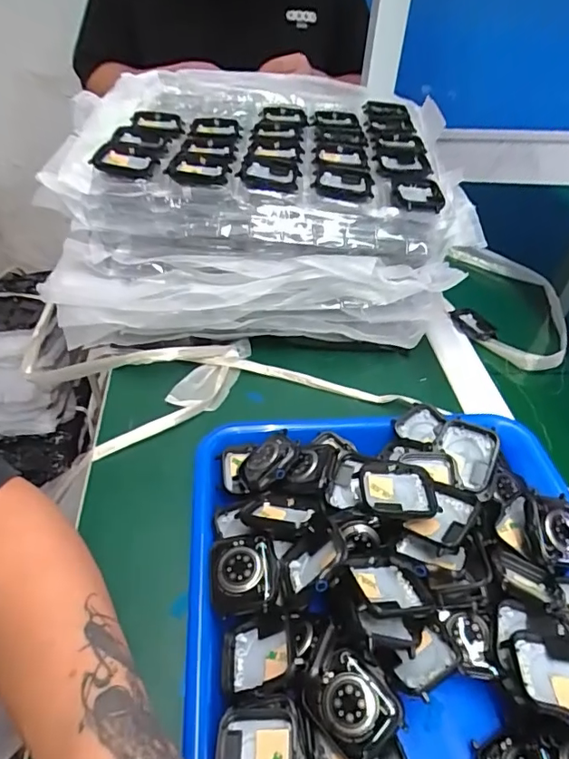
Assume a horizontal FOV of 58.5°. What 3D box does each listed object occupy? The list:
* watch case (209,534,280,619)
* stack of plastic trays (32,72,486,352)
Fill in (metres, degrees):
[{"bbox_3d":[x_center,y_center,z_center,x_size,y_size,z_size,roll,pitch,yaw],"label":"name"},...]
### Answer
[{"bbox_3d":[-0.023,0.108,0.281,0.037,0.014,0.042,-4,43,-8],"label":"watch case"},{"bbox_3d":[-0.029,-0.185,0.541,0.356,0.162,0.326,-1,43,-4],"label":"stack of plastic trays"}]

